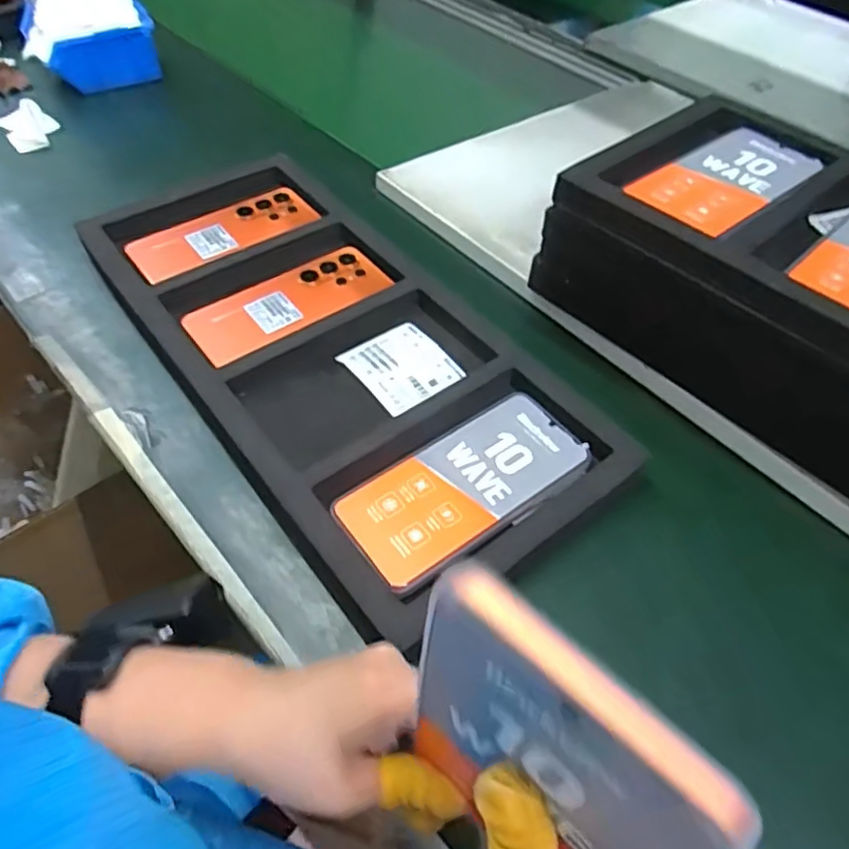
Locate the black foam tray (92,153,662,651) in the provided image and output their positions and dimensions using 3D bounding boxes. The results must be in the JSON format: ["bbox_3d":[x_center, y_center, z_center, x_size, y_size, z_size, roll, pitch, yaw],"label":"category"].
[{"bbox_3d":[-0.081,-0.065,0.511,0.209,0.032,0.474,-30,60,-26],"label":"black foam tray"}]

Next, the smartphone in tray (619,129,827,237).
[{"bbox_3d":[0.224,-0.181,0.467,0.154,0.005,0.074,-31,60,-26],"label":"smartphone in tray"}]

